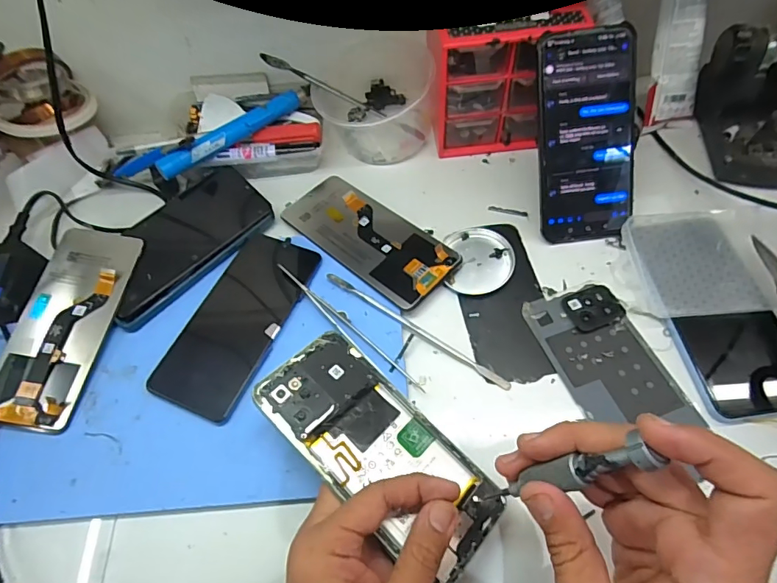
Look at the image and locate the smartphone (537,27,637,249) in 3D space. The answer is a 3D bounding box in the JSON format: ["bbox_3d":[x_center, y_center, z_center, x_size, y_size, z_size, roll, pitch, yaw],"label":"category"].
[{"bbox_3d":[0.165,-0.127,0.384,0.079,0.009,0.166,-7,106,0],"label":"smartphone"}]

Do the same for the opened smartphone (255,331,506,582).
[{"bbox_3d":[-0.007,0.097,0.290,0.161,0.004,0.073,42,55,16],"label":"opened smartphone"}]

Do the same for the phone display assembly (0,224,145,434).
[{"bbox_3d":[-0.261,0.023,0.372,0.073,0.008,0.167,10,66,3],"label":"phone display assembly"}]

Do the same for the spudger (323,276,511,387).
[{"bbox_3d":[0.020,0.028,0.365,0.167,0.005,0.007,30,66,20],"label":"spudger"}]

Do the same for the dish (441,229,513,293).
[{"bbox_3d":[0.076,-0.026,0.397,0.059,0.010,0.063,-2,59,3],"label":"dish"}]

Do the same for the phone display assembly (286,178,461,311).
[{"bbox_3d":[-0.021,-0.052,0.416,0.167,0.007,0.074,37,67,27],"label":"phone display assembly"}]

